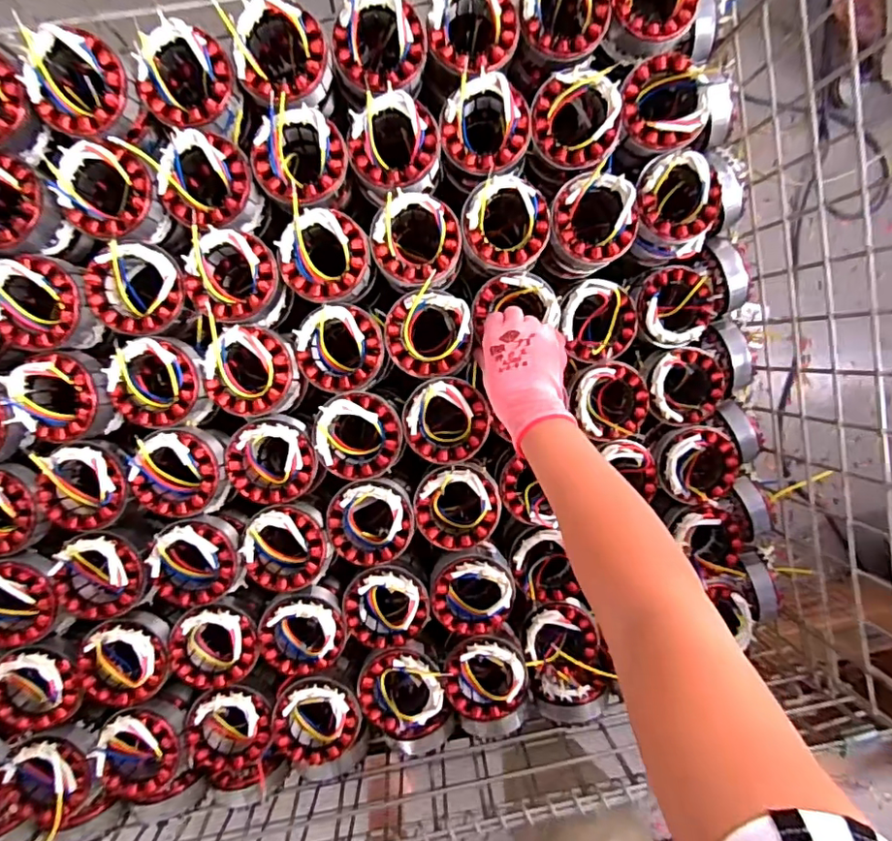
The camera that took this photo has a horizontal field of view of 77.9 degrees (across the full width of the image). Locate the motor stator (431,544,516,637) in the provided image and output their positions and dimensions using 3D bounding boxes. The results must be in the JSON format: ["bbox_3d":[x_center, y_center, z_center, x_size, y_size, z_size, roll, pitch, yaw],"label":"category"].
[{"bbox_3d":[0.028,0.179,0.587,0.088,0.071,0.090,0,96,-5],"label":"motor stator"}]

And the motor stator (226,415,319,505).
[{"bbox_3d":[-0.174,0.041,0.556,0.086,0.050,0.084,0,96,-5],"label":"motor stator"}]

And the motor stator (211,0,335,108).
[{"bbox_3d":[-0.150,-0.329,0.524,0.083,0.089,0.091,-12,96,-3],"label":"motor stator"}]

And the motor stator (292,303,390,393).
[{"bbox_3d":[-0.105,-0.071,0.554,0.086,0.043,0.084,-4,96,-4],"label":"motor stator"}]

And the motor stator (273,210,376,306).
[{"bbox_3d":[-0.116,-0.156,0.540,0.085,0.050,0.083,0,96,-5],"label":"motor stator"}]

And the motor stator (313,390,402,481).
[{"bbox_3d":[-0.086,0.015,0.555,0.081,0.048,0.085,0,96,-5],"label":"motor stator"}]

